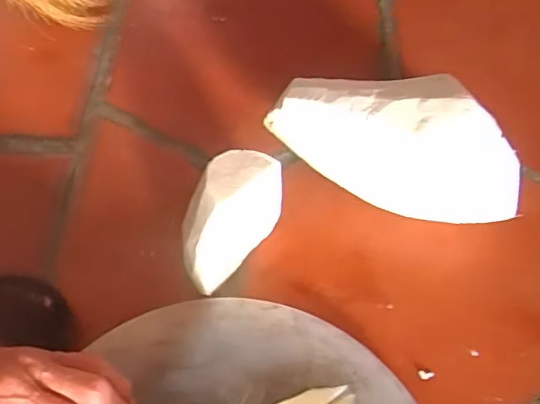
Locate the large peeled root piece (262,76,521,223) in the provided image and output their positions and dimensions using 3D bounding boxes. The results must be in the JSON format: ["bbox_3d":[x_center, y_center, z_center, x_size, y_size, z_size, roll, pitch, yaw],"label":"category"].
[{"bbox_3d":[0.096,-0.041,0.439,0.185,0.106,0.072,27,66,15],"label":"large peeled root piece"}]

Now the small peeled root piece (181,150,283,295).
[{"bbox_3d":[-0.033,0.012,0.424,0.037,0.090,0.090,38,69,19],"label":"small peeled root piece"}]

